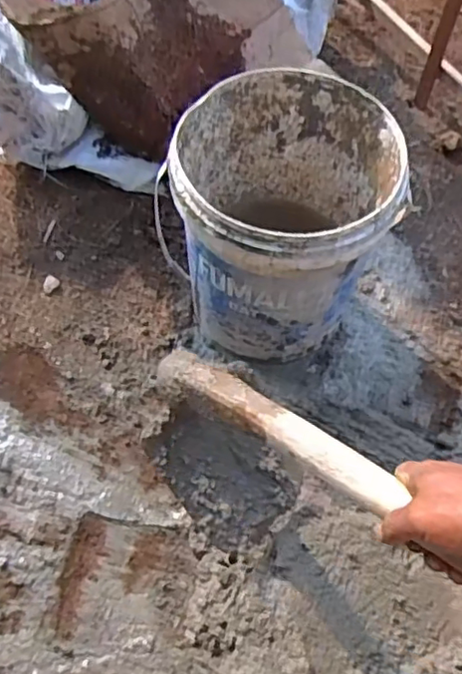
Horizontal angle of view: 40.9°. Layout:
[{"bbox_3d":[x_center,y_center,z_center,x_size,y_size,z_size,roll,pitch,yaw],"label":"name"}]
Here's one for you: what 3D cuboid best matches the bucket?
[{"bbox_3d":[0.069,-0.167,0.950,0.294,0.348,0.302,2,60,-3],"label":"bucket"}]

